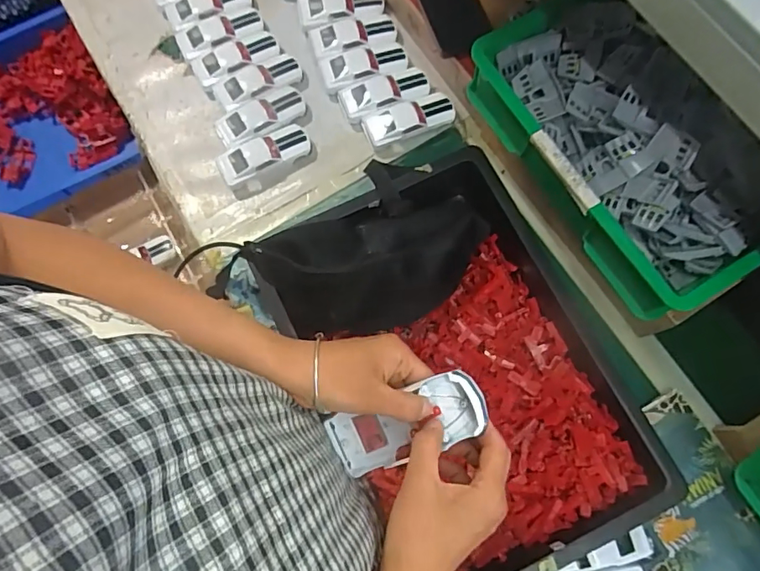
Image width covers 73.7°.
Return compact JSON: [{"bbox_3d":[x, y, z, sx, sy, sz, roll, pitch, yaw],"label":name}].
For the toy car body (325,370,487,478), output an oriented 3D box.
[{"bbox_3d":[0.023,0.111,0.405,0.131,0.032,0.054,-30,77,26],"label":"toy car body"}]

